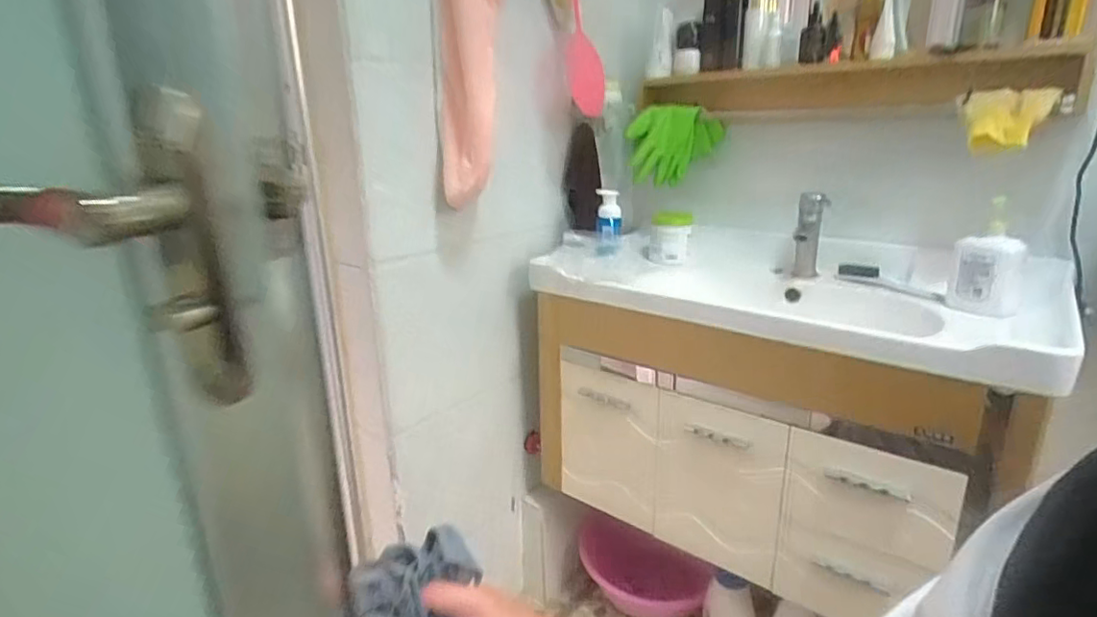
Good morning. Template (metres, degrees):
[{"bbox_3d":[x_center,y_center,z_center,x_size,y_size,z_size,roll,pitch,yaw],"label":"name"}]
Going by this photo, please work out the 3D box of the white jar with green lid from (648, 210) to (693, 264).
[{"bbox_3d":[0.266,-0.155,1.263,0.089,0.099,0.091,3,18,16],"label":"white jar with green lid"}]

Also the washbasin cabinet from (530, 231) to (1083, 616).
[{"bbox_3d":[0.387,0.146,1.051,0.757,0.481,0.411,13,23,39],"label":"washbasin cabinet"}]

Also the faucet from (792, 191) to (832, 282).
[{"bbox_3d":[0.487,-0.130,1.090,0.053,0.157,0.087,6,19,24],"label":"faucet"}]

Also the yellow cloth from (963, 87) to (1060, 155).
[{"bbox_3d":[0.691,-0.285,0.886,0.078,0.085,0.089,-3,17,-3],"label":"yellow cloth"}]

